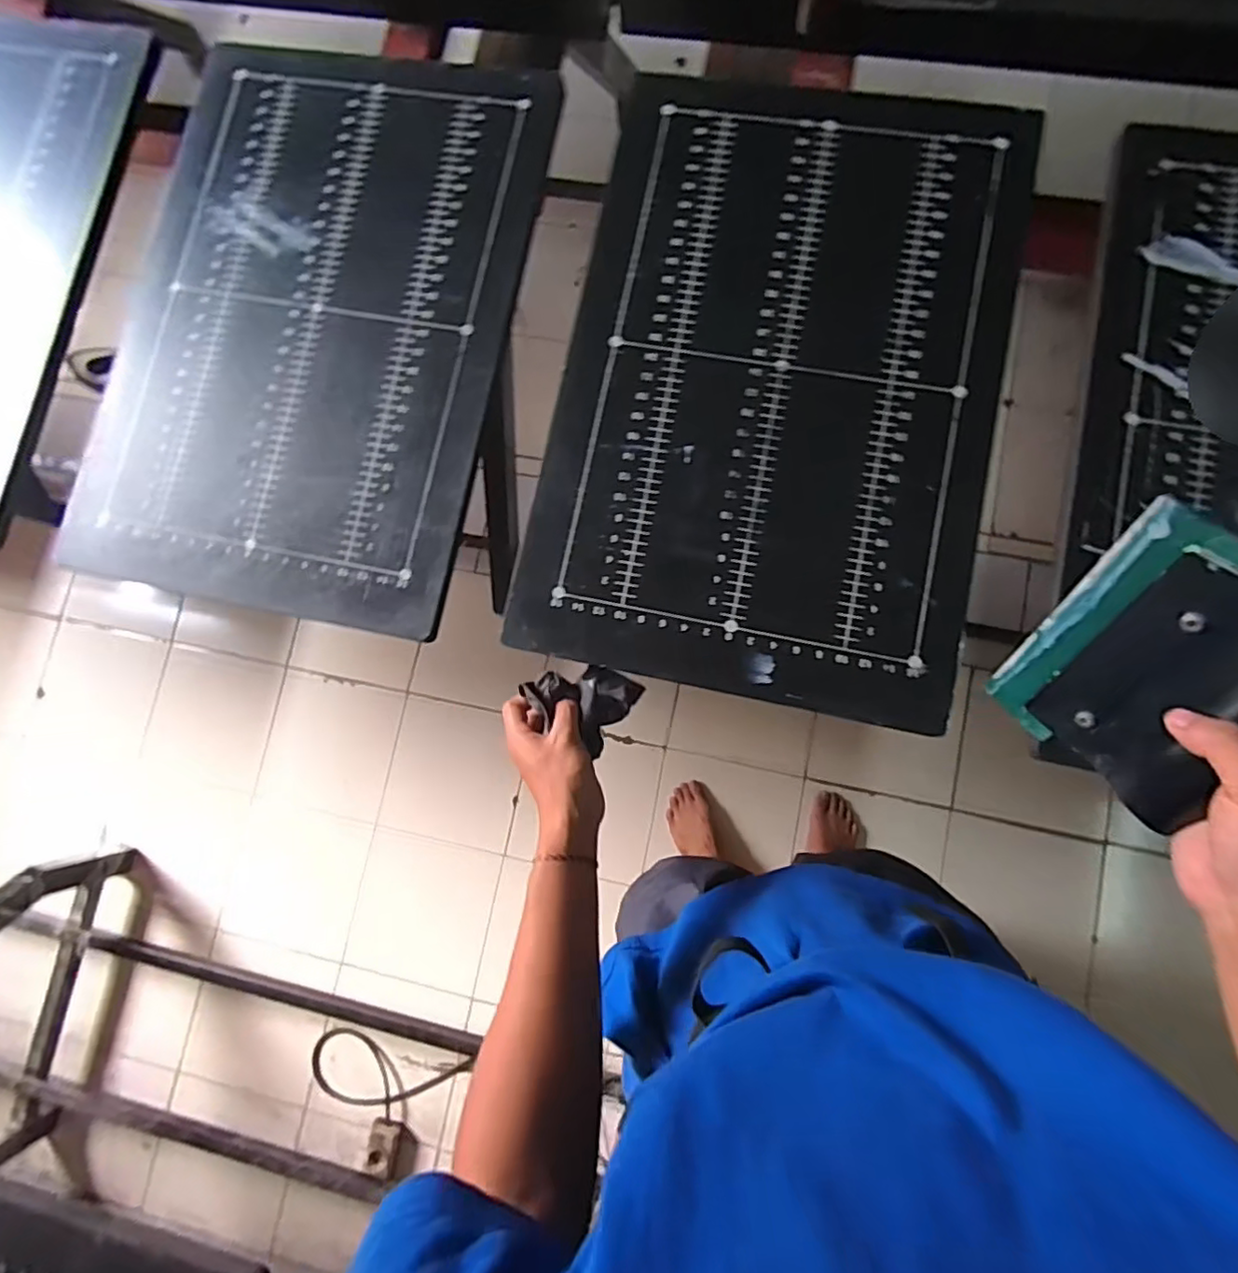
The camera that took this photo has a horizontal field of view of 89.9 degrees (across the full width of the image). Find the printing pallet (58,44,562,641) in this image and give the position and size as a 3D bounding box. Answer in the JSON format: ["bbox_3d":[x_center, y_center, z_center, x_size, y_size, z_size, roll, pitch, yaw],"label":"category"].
[{"bbox_3d":[-0.303,-0.319,0.621,0.387,0.020,0.577,11,83,6],"label":"printing pallet"}]

